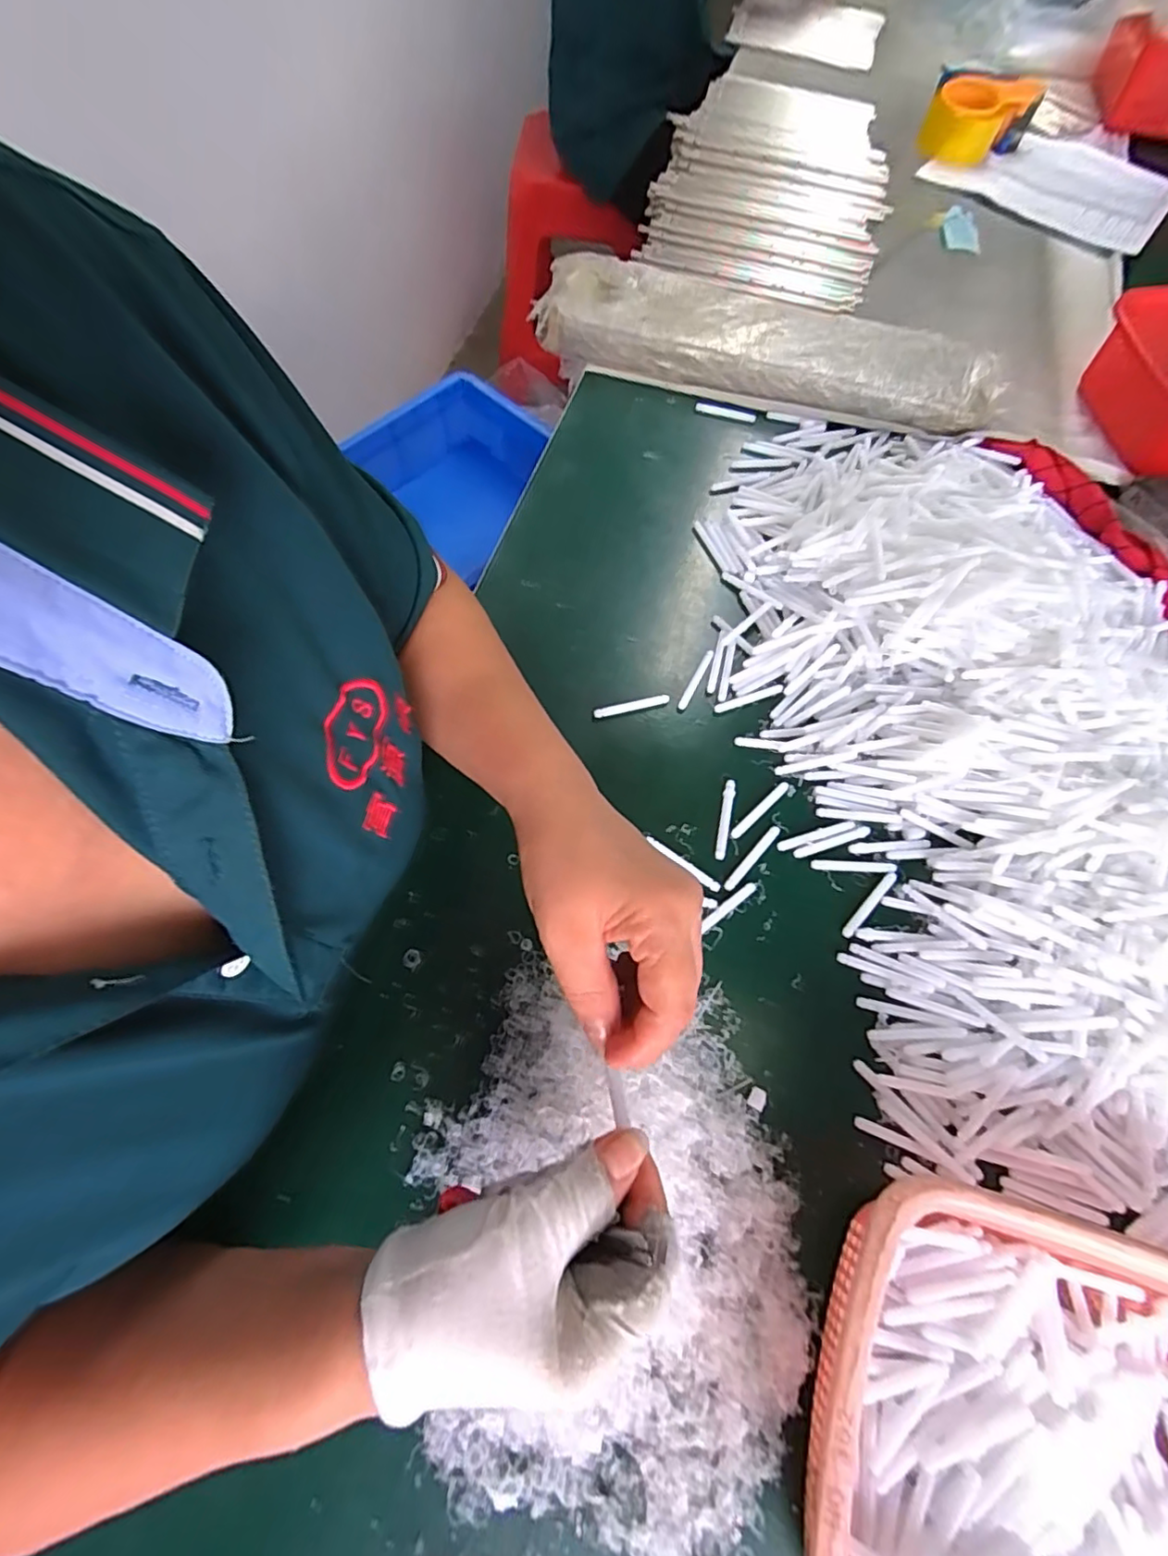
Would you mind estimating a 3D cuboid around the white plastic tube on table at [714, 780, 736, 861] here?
[{"bbox_3d":[0.102,0.030,0.420,0.009,0.006,0.058,13,68,2],"label":"white plastic tube on table"}]

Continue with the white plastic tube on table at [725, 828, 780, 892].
[{"bbox_3d":[0.117,0.055,0.408,0.007,0.004,0.060,42,72,14],"label":"white plastic tube on table"}]

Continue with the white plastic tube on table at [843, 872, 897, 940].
[{"bbox_3d":[0.195,0.086,0.401,0.059,0.004,0.008,-42,75,-17],"label":"white plastic tube on table"}]

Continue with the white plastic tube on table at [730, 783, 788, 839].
[{"bbox_3d":[0.127,0.023,0.422,0.059,0.004,0.007,-39,74,-17],"label":"white plastic tube on table"}]

